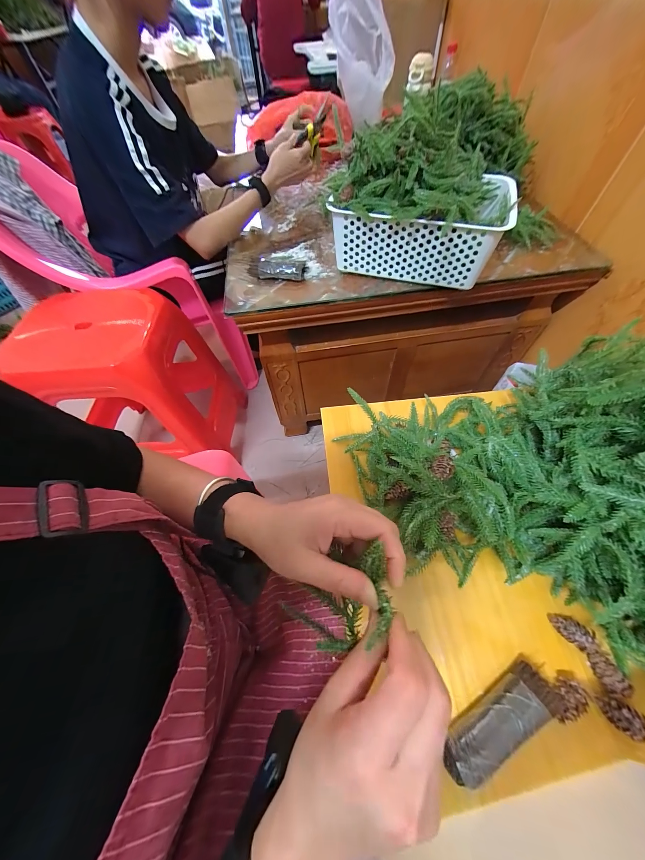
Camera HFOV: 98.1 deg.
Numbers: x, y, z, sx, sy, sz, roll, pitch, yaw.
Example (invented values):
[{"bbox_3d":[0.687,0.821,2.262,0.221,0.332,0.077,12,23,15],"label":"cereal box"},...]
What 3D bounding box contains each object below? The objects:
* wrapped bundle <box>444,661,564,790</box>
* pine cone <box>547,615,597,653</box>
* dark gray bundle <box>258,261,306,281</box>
[{"bbox_3d":[0.155,0.259,0.250,0.112,0.034,0.032,-25,61,-12],"label":"wrapped bundle"},{"bbox_3d":[0.249,0.200,0.280,0.038,0.017,0.020,28,64,19],"label":"pine cone"},{"bbox_3d":[-0.084,-0.323,0.568,0.091,0.028,0.028,3,59,5],"label":"dark gray bundle"}]

